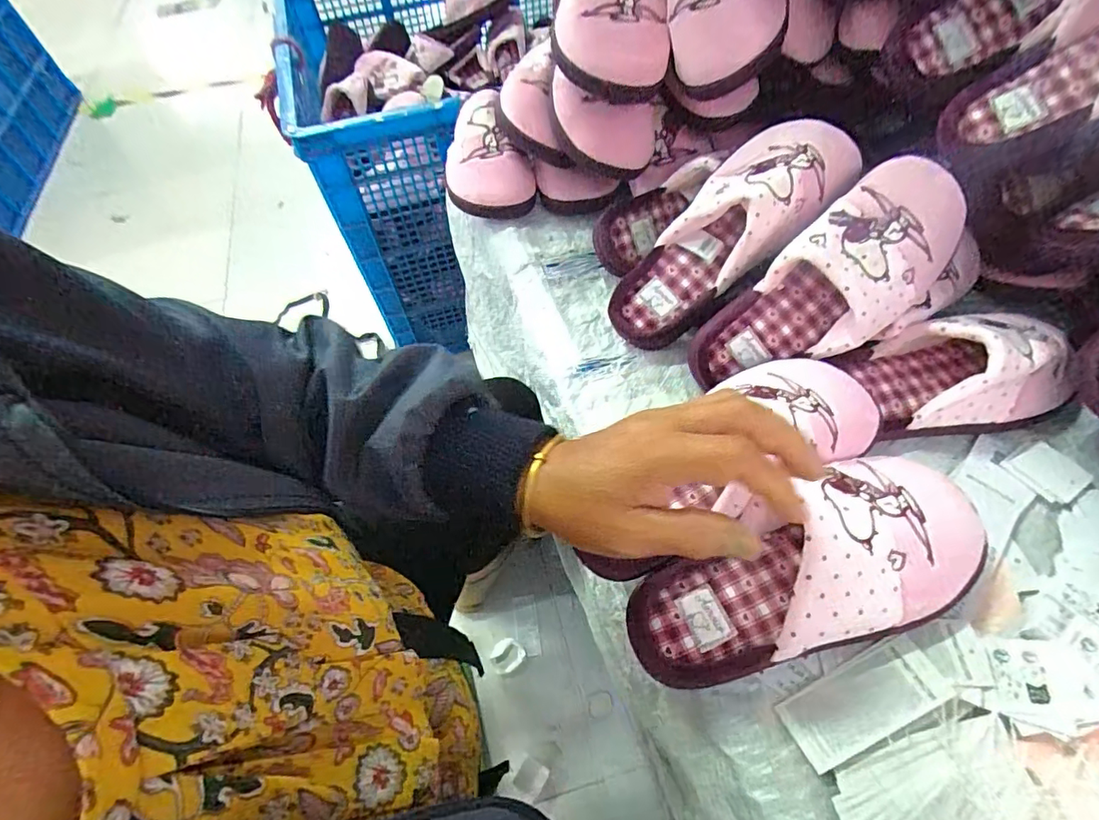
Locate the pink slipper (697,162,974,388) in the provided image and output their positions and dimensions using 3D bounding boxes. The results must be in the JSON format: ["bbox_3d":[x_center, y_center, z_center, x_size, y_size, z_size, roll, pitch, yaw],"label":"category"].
[{"bbox_3d":[0.218,-0.101,0.410,0.242,0.077,0.100,-38,59,12],"label":"pink slipper"}]

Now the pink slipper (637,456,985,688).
[{"bbox_3d":[0.160,0.098,0.323,0.228,0.057,0.094,-25,59,1],"label":"pink slipper"}]

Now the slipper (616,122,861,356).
[{"bbox_3d":[0.144,-0.161,0.454,0.241,0.079,0.100,-43,59,16],"label":"slipper"}]

